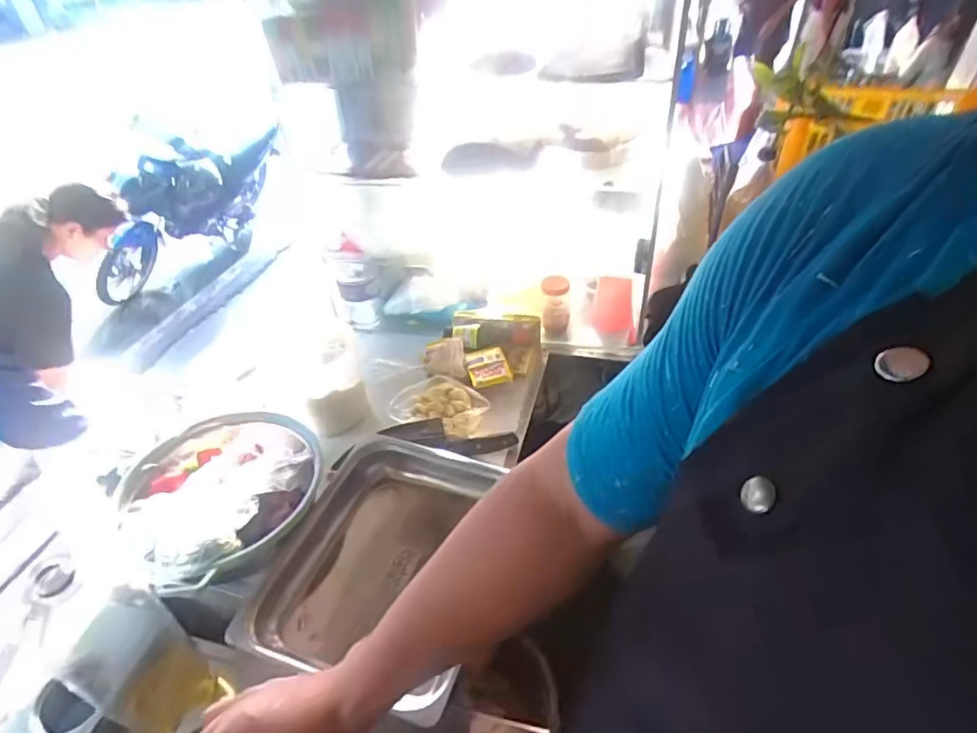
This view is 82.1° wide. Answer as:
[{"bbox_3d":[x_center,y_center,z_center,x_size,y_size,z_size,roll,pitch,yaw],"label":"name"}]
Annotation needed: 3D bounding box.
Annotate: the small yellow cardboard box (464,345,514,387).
[{"bbox_3d":[-0.001,-0.004,1.003,0.074,0.021,0.095,-9,38,-4],"label":"small yellow cardboard box"}]

